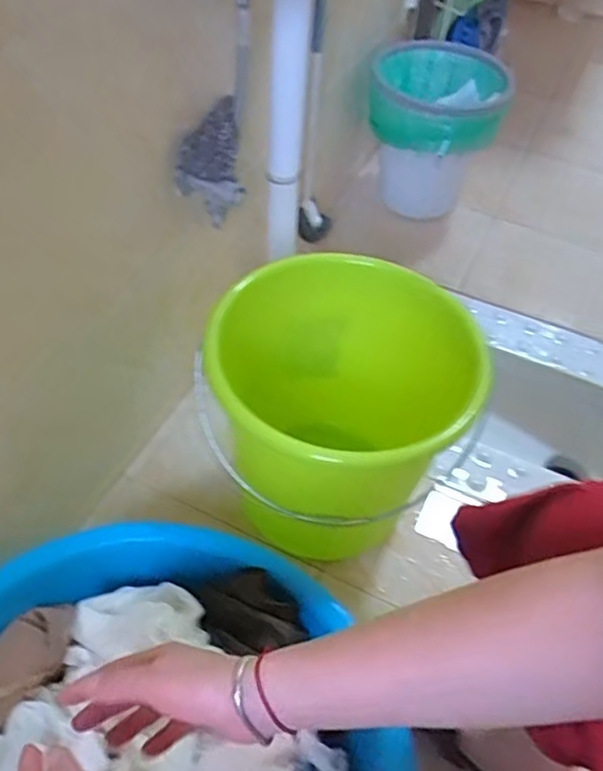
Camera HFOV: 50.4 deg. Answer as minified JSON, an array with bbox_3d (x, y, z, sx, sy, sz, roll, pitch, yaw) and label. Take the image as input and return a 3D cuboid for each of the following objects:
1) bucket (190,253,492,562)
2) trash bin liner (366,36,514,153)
[{"bbox_3d":[0.032,0.046,0.810,0.344,0.318,0.288,18,50,11],"label":"bucket"},{"bbox_3d":[0.246,-0.514,1.163,0.236,0.109,0.249,35,56,24],"label":"trash bin liner"}]

